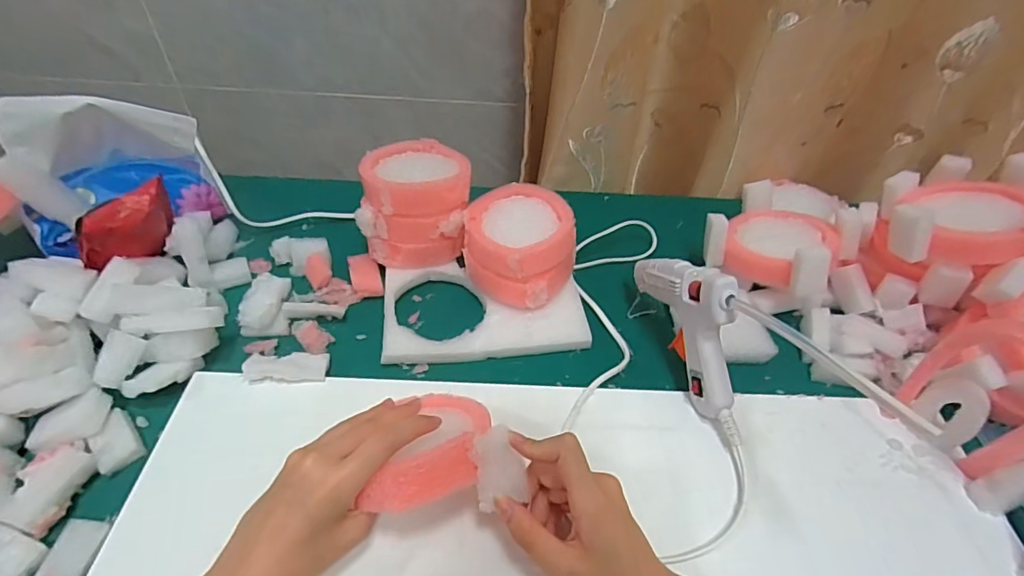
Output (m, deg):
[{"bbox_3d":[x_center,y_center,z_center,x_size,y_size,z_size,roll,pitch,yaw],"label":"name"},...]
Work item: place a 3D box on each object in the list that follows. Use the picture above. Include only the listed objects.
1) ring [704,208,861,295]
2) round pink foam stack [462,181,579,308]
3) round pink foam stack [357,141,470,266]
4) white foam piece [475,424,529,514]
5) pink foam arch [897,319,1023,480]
[{"bbox_3d":[0.254,-0.047,0.492,0.101,0.058,0.115,-31,54,-30],"label":"ring"},{"bbox_3d":[0.006,-0.038,0.478,0.092,0.070,0.106,-13,47,-16],"label":"round pink foam stack"},{"bbox_3d":[-0.090,-0.086,0.496,0.096,0.085,0.103,2,46,-2],"label":"round pink foam stack"},{"bbox_3d":[-0.006,0.106,0.307,0.030,0.009,0.047,-7,90,-12],"label":"white foam piece"},{"bbox_3d":[0.319,0.073,0.352,0.022,0.131,0.076,-14,47,-17],"label":"pink foam arch"}]

